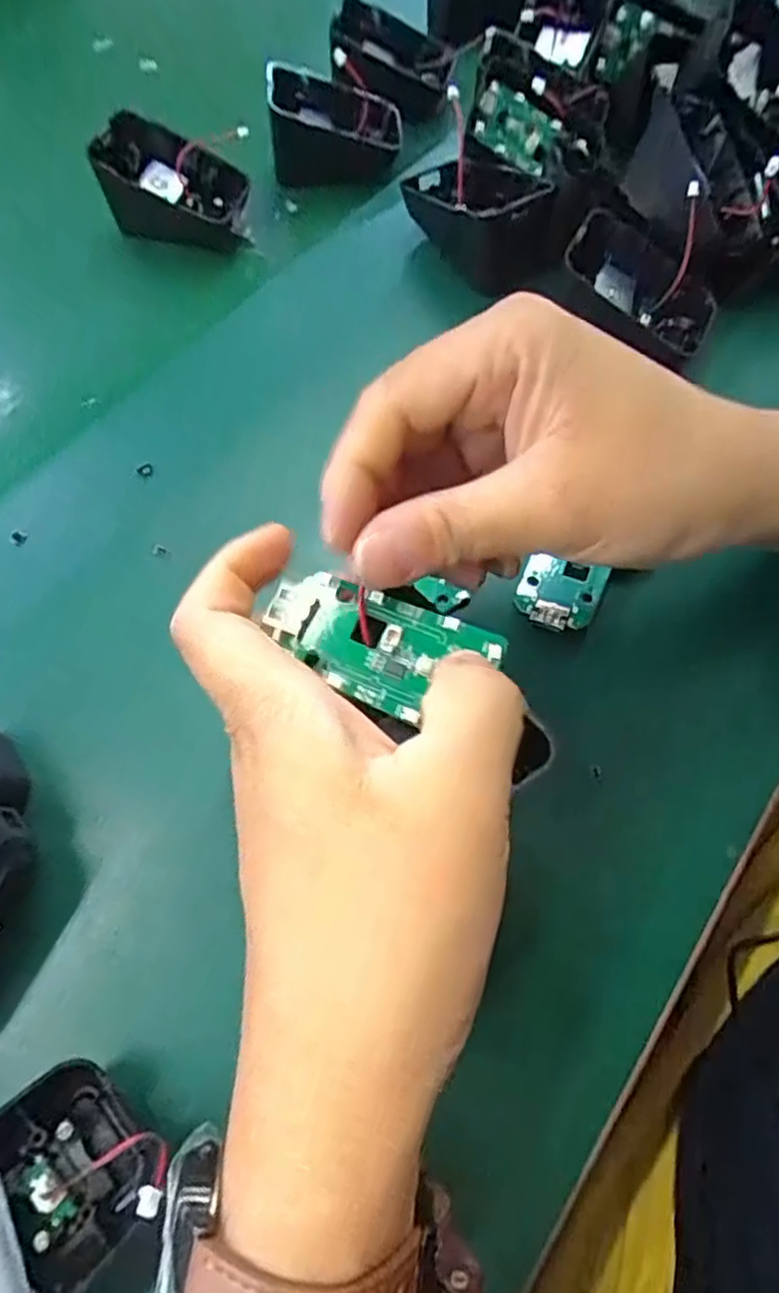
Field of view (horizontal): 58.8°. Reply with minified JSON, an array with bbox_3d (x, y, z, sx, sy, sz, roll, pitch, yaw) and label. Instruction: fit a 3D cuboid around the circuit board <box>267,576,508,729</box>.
[{"bbox_3d":[-0.003,-0.001,0.184,0.061,0.006,0.030,21,66,11],"label":"circuit board"}]

